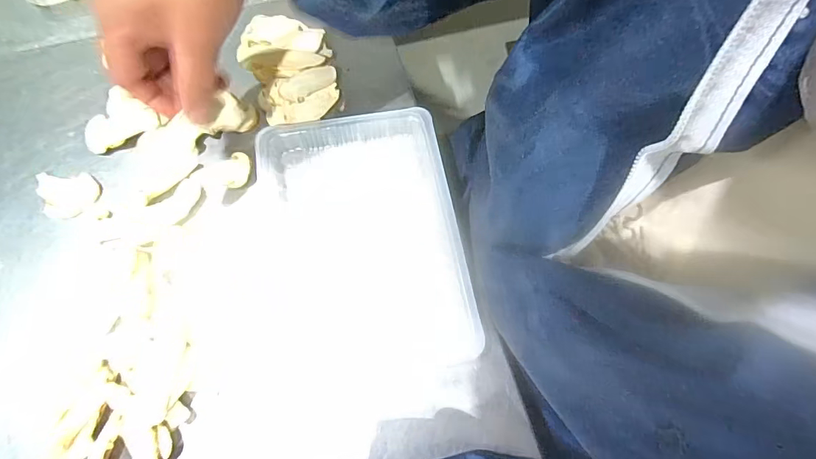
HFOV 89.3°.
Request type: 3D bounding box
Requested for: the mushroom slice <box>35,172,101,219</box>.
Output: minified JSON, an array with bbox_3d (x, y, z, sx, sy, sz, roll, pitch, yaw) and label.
[{"bbox_3d":[-0.277,-0.029,0.335,0.049,0.004,0.039,-5,71,-2],"label":"mushroom slice"}]

